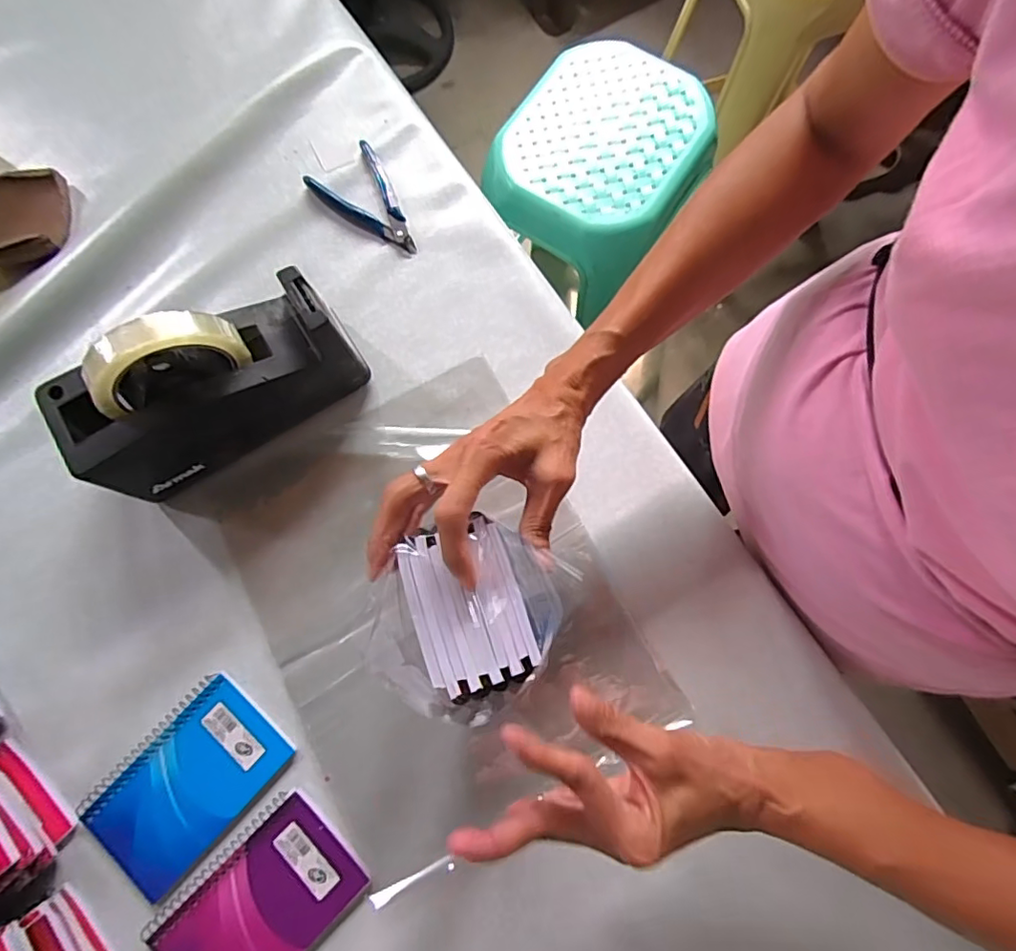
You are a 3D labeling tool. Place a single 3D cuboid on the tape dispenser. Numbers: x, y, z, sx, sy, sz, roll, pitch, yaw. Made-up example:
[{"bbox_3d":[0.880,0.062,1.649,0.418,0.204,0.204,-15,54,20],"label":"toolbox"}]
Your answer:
[{"bbox_3d":[-0.215,-0.069,0.410,0.198,0.123,0.073,-30,77,-7],"label":"tape dispenser"}]

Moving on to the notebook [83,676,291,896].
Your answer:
[{"bbox_3d":[-0.230,0.219,0.401,0.088,0.004,0.133,42,79,10],"label":"notebook"}]

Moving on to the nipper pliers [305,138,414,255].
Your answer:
[{"bbox_3d":[-0.124,-0.244,0.506,0.064,0.015,0.114,-37,78,-9],"label":"nipper pliers"}]

